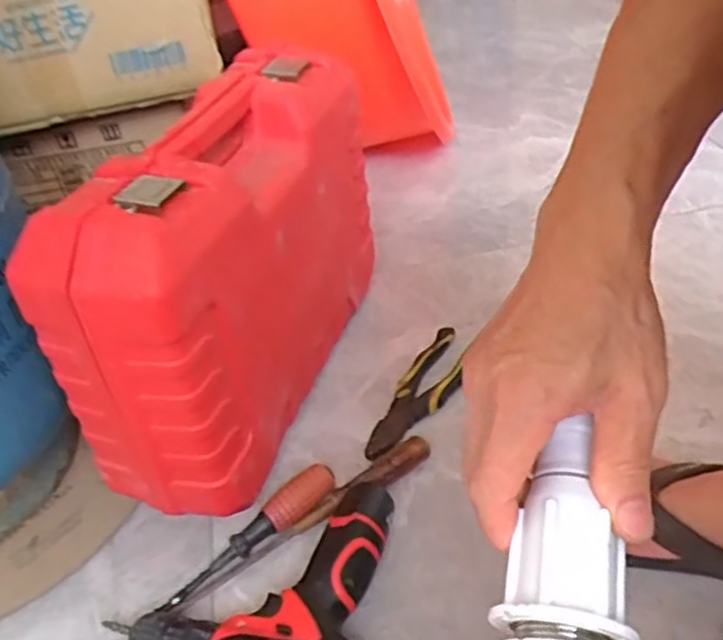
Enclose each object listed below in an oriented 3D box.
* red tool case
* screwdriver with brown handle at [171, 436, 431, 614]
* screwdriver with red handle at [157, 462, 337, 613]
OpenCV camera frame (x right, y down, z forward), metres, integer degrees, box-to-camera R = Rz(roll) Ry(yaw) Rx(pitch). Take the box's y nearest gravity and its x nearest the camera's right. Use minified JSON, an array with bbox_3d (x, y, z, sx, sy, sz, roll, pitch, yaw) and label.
[{"bbox_3d":[-0.118,-0.058,0.662,0.125,0.257,0.377,8,41,18],"label":"red tool case"},{"bbox_3d":[-0.045,0.173,0.626,0.257,0.028,0.026,-28,43,-24],"label":"screwdriver with brown handle"},{"bbox_3d":[-0.096,0.186,0.615,0.175,0.032,0.027,-31,44,-27],"label":"screwdriver with red handle"}]

